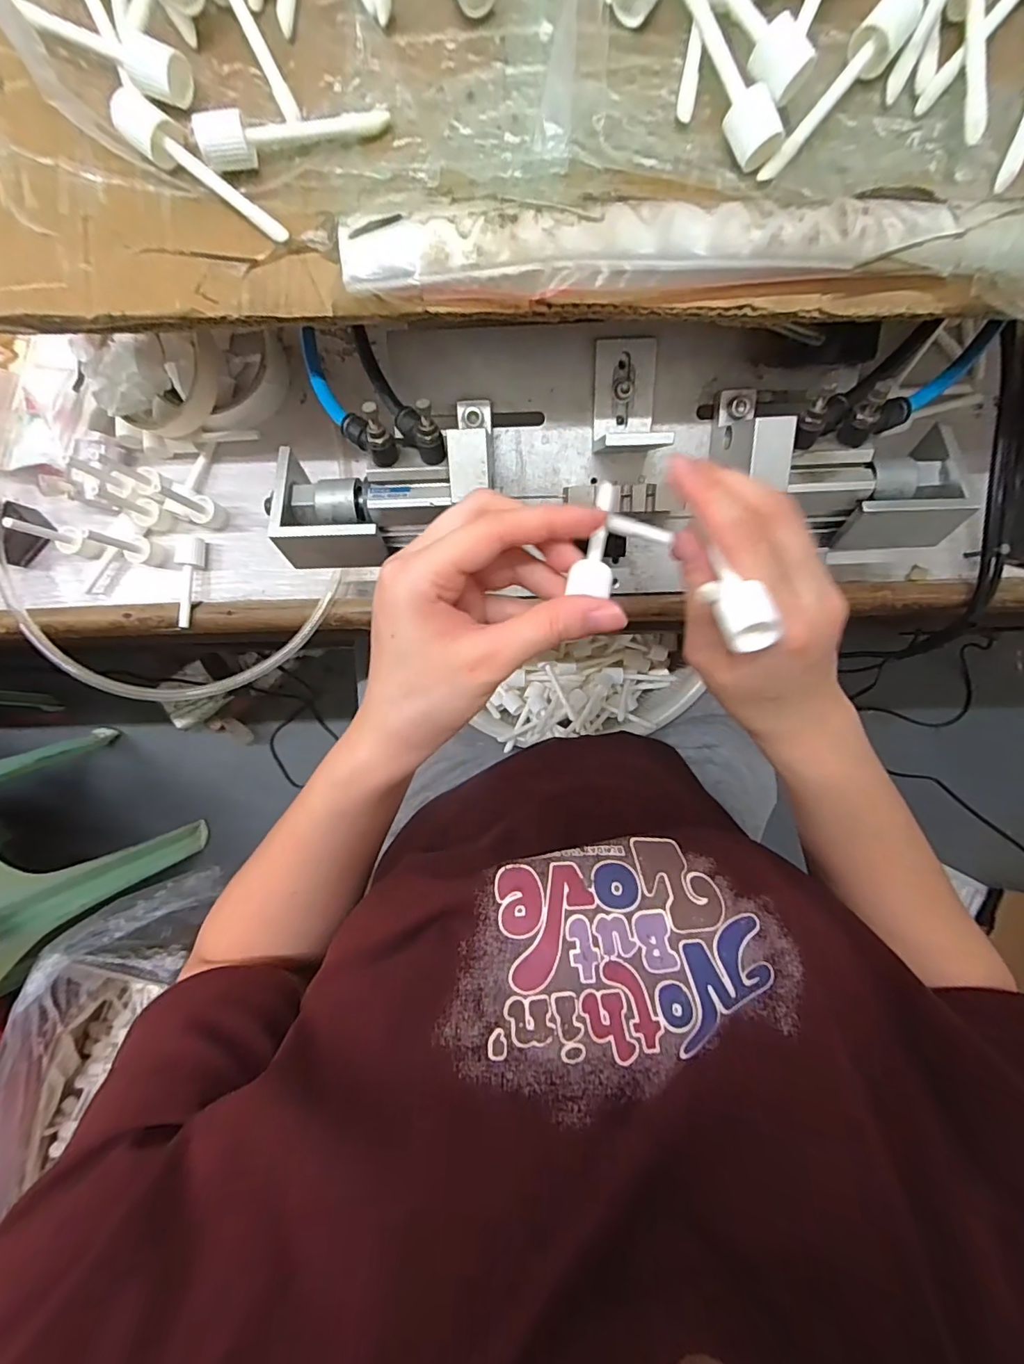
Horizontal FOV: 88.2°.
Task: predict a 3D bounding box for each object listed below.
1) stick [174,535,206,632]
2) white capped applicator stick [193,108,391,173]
[{"bbox_3d":[-0.233,-0.072,0.383,0.015,0.017,0.065,5,93,1],"label":"stick"},{"bbox_3d":[-0.097,-0.246,0.231,0.082,0.018,0.013,-16,92,2],"label":"white capped applicator stick"}]

